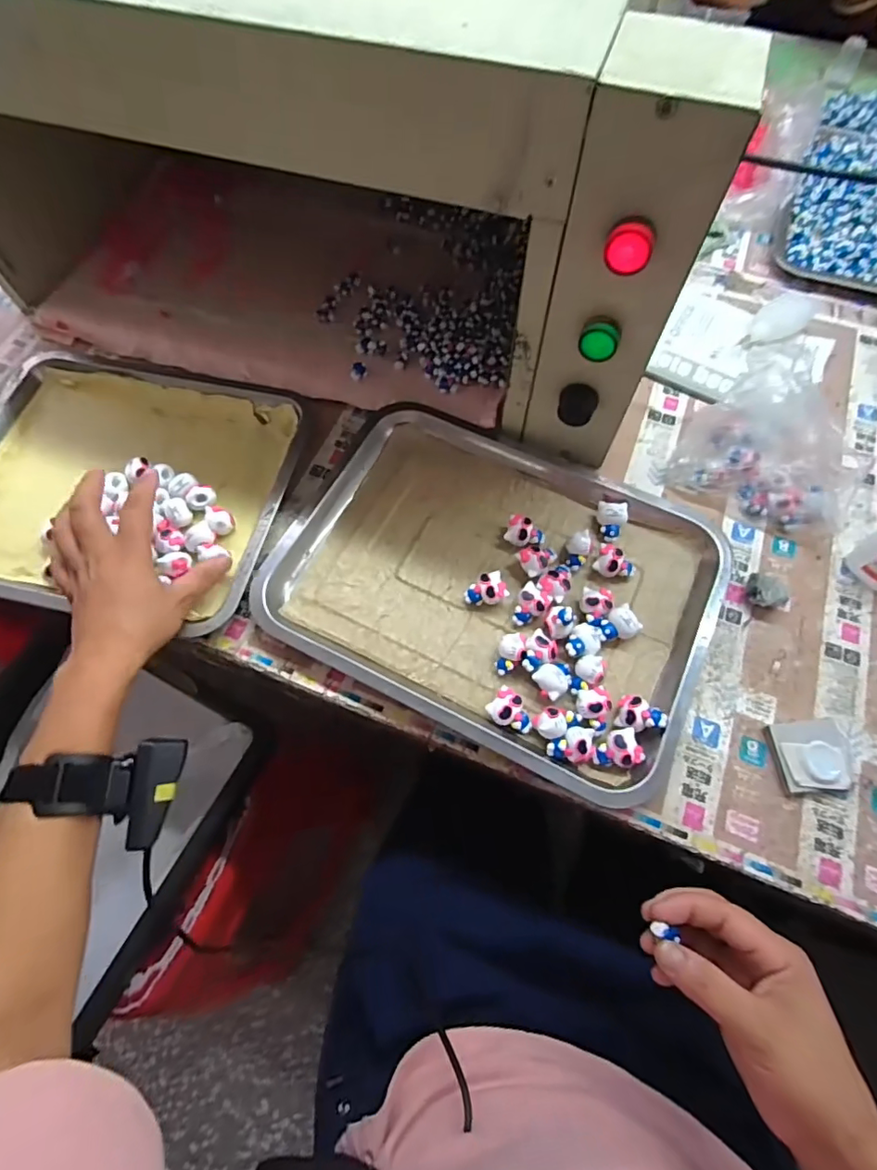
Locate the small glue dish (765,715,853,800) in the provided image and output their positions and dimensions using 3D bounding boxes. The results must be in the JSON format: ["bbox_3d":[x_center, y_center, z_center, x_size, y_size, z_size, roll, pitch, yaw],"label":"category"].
[{"bbox_3d":[0.288,0.131,0.400,0.059,0.014,0.055,-3,69,1],"label":"small glue dish"}]

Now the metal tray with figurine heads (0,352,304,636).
[{"bbox_3d":[-0.298,-0.099,0.486,0.314,0.028,0.254,10,70,6],"label":"metal tray with figurine heads"}]

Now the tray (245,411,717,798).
[{"bbox_3d":[0.052,-0.012,0.454,0.350,0.026,0.275,24,72,10],"label":"tray"}]

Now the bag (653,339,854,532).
[{"bbox_3d":[0.308,-0.131,0.470,0.152,0.101,0.105,28,73,12],"label":"bag"}]

